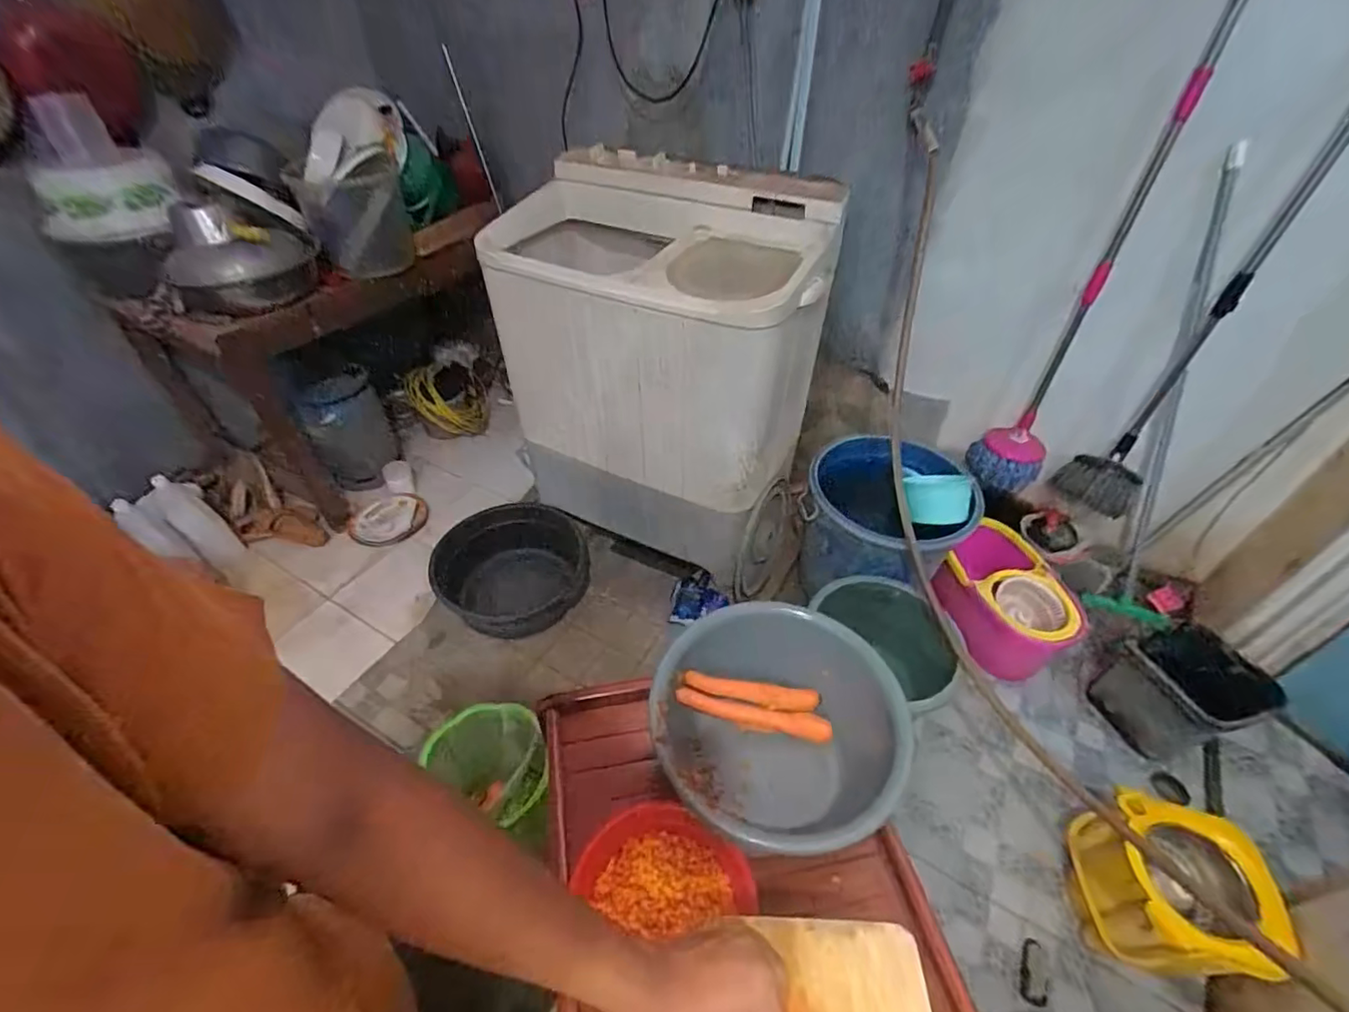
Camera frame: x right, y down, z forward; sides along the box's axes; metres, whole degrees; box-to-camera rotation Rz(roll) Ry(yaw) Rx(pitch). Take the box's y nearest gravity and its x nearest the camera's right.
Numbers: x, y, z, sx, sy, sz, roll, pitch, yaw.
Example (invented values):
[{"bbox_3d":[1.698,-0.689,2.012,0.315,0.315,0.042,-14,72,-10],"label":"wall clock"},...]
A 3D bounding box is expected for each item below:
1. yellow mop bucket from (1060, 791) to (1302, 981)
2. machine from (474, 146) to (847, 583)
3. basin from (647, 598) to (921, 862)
[{"bbox_3d":[0.913,0.721,1.069,0.230,0.265,0.265,10,45,10],"label":"yellow mop bucket"},{"bbox_3d":[-0.054,-0.319,1.466,0.753,0.914,0.404,15,46,15],"label":"machine"},{"bbox_3d":[0.131,0.300,0.743,0.287,0.168,0.289,0,44,0],"label":"basin"}]

